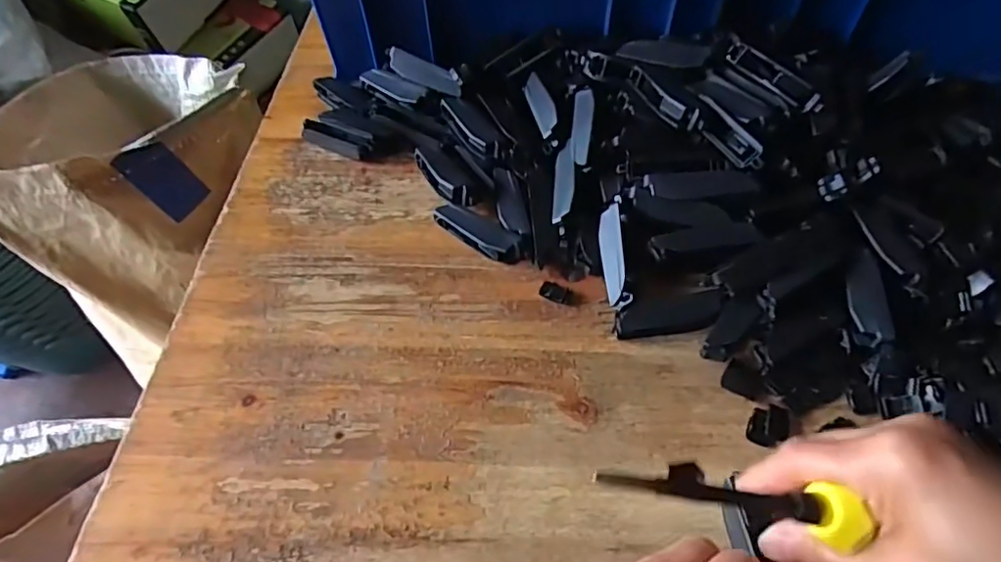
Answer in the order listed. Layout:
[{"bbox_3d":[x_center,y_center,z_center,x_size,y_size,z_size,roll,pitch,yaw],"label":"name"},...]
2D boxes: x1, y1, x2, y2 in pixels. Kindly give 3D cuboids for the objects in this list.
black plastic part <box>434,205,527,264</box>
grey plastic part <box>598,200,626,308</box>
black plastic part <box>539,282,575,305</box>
[{"bbox_3d":[-0.014,-0.034,0.390,0.071,0.016,0.019,29,60,21],"label":"black plastic part"},{"bbox_3d":[0.072,-0.018,0.359,0.013,0.012,0.064,-1,73,3],"label":"grey plastic part"},{"bbox_3d":[0.037,0.008,0.366,0.022,0.004,0.012,22,58,17],"label":"black plastic part"}]

